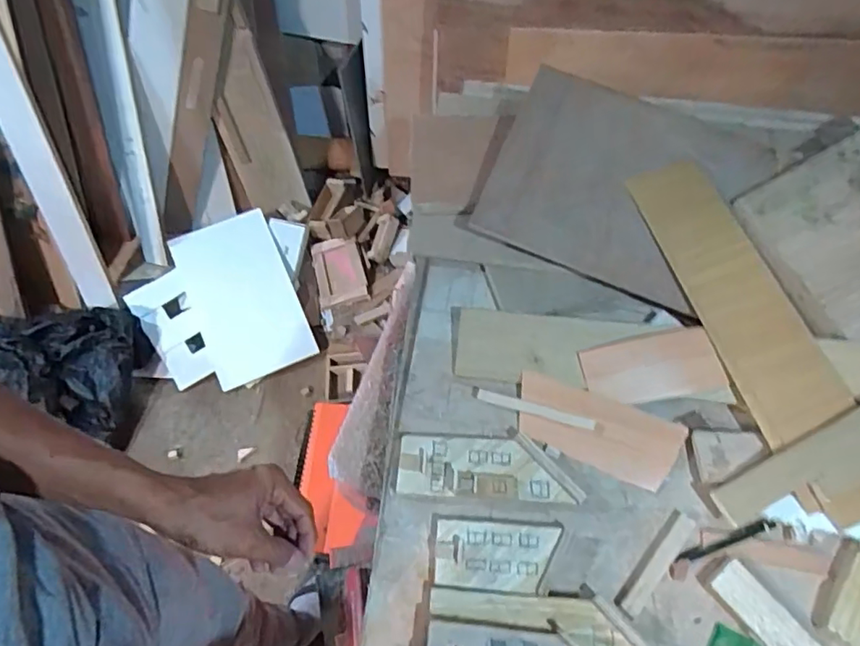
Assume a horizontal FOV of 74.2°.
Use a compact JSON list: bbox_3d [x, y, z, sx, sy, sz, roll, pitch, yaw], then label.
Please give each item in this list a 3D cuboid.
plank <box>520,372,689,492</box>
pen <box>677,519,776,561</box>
[{"bbox_3d":[0.190,0.122,0.655,0.185,0.010,0.080,22,75,12],"label":"plank"},{"bbox_3d":[0.311,0.229,0.597,0.113,0.011,0.011,-16,60,-9],"label":"pen"}]

